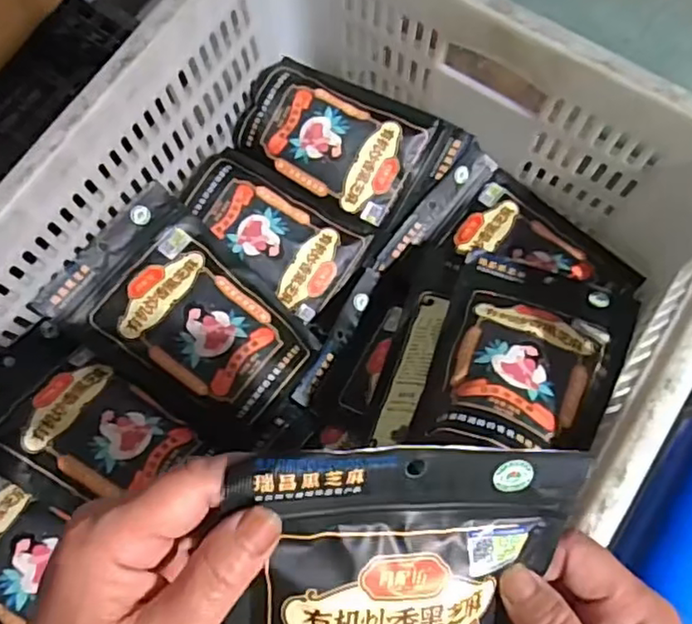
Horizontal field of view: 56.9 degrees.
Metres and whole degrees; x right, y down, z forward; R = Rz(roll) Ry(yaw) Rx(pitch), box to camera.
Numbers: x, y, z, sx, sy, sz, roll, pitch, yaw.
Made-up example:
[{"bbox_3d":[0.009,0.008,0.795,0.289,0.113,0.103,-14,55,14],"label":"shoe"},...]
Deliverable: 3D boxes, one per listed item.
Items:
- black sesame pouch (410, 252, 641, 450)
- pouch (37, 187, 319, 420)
[{"bbox_3d":[0.139,0.038,0.467,0.144,0.056,0.211,18,42,6],"label":"black sesame pouch"},{"bbox_3d":[-0.126,0.004,0.510,0.188,0.040,0.124,34,77,9],"label":"pouch"}]

